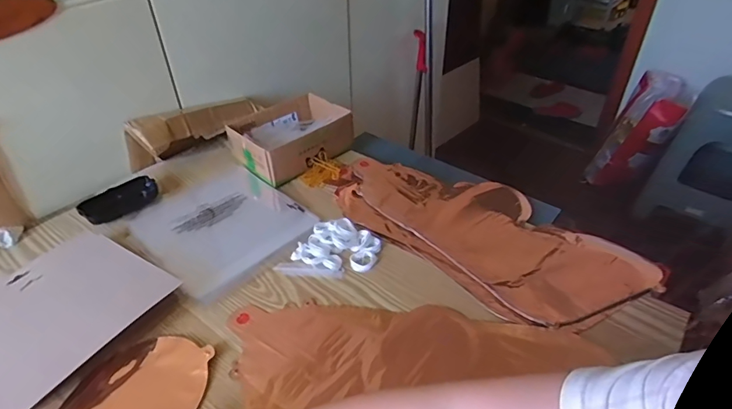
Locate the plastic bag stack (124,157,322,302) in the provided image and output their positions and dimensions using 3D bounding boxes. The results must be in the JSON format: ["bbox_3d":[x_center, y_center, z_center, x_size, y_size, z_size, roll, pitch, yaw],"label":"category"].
[{"bbox_3d":[-0.216,0.019,0.672,0.227,0.016,0.206,31,49,33],"label":"plastic bag stack"}]

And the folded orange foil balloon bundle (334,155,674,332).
[{"bbox_3d":[0.161,0.033,0.659,0.441,0.035,0.225,30,48,33],"label":"folded orange foil balloon bundle"}]

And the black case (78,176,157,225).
[{"bbox_3d":[-0.378,-0.007,0.699,0.060,0.024,0.106,25,46,28],"label":"black case"}]

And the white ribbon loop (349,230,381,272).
[{"bbox_3d":[-0.002,0.062,0.615,0.036,0.014,0.061,11,40,15],"label":"white ribbon loop"}]

